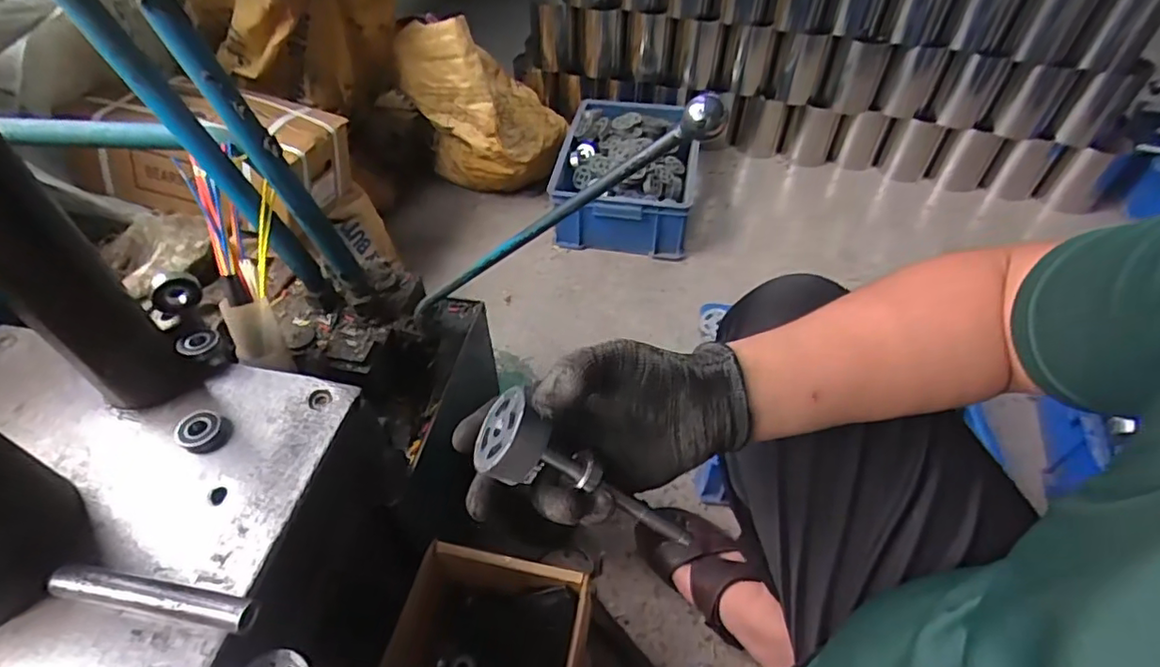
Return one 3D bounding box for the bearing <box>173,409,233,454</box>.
[{"bbox_3d":[-0.308,0.080,0.483,0.037,0.014,0.034,0,49,0],"label":"bearing"}]

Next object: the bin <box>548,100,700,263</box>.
[{"bbox_3d":[0.117,-0.373,1.382,0.303,0.180,0.434,9,50,8],"label":"bin"}]

